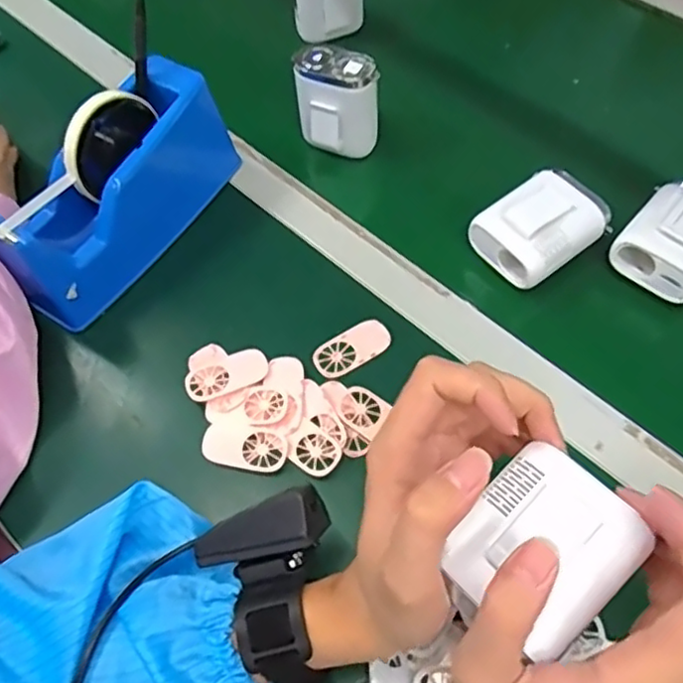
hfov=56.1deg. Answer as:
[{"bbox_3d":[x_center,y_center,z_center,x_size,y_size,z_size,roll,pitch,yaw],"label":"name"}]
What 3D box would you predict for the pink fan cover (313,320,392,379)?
[{"bbox_3d":[0.008,0.005,0.466,0.057,0.006,0.029,-27,61,-11],"label":"pink fan cover"}]

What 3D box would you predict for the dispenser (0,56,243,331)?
[{"bbox_3d":[-0.171,-0.115,0.491,0.070,0.108,0.206,26,65,18],"label":"dispenser"}]

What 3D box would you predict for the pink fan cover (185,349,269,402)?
[{"bbox_3d":[-0.081,0.024,0.454,0.058,0.006,0.027,-20,60,-7],"label":"pink fan cover"}]

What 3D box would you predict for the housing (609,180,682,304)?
[{"bbox_3d":[0.249,-0.078,0.470,0.069,0.042,0.090,36,68,22],"label":"housing"}]

